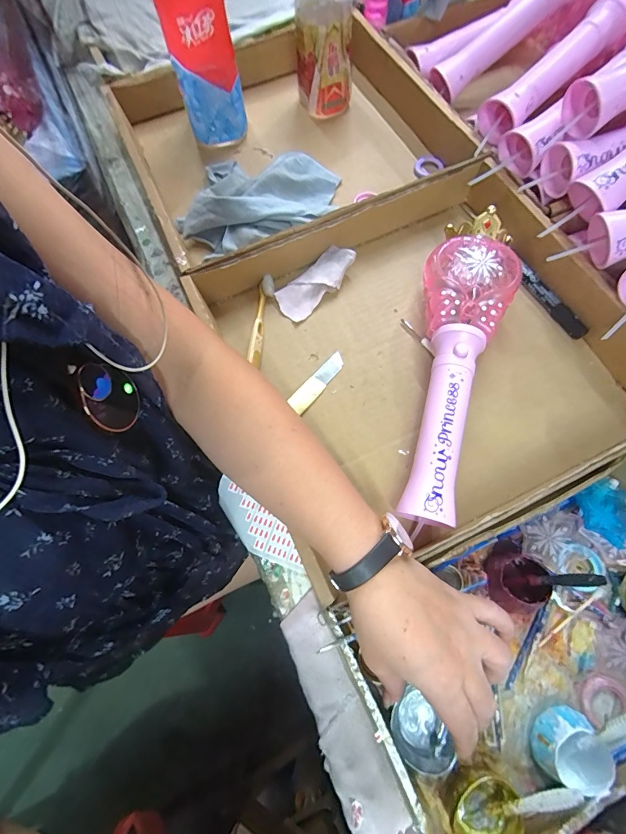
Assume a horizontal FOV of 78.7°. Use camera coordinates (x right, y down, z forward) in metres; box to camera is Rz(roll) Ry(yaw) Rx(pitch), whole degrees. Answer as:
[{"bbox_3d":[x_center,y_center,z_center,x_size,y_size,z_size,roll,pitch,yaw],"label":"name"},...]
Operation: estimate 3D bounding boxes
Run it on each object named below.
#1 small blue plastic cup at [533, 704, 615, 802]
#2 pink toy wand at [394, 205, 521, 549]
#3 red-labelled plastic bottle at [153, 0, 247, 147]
[{"bbox_3d":[0.182,0.236,0.269,0.042,0.036,0.044,-1,69,2],"label":"small blue plastic cup"},{"bbox_3d":[0.139,-0.049,0.361,0.078,0.073,0.299,9,71,7],"label":"pink toy wand"},{"bbox_3d":[-0.132,-0.437,0.437,0.074,0.206,0.065,-6,69,0],"label":"red-labelled plastic bottle"}]

